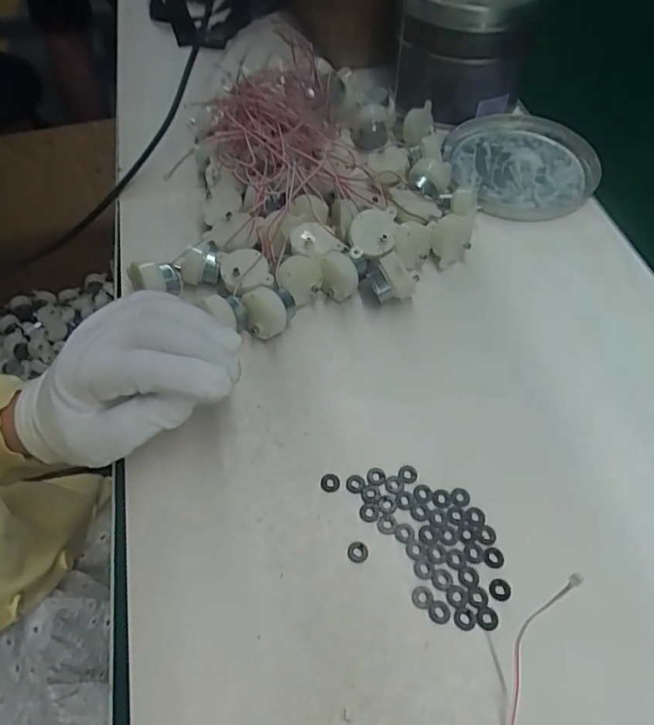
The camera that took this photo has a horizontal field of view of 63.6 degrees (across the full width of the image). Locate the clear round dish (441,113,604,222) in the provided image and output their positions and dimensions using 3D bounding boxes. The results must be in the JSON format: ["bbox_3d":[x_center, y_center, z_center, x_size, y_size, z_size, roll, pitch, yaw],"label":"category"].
[{"bbox_3d":[0.166,-0.172,0.455,0.132,0.019,0.122,0,55,0],"label":"clear round dish"}]

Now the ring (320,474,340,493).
[{"bbox_3d":[0.002,0.067,0.297,0.010,0.004,0.010,0,55,0],"label":"ring"}]

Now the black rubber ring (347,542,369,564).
[{"bbox_3d":[0.016,0.099,0.276,0.011,0.004,0.011,0,55,0],"label":"black rubber ring"}]

